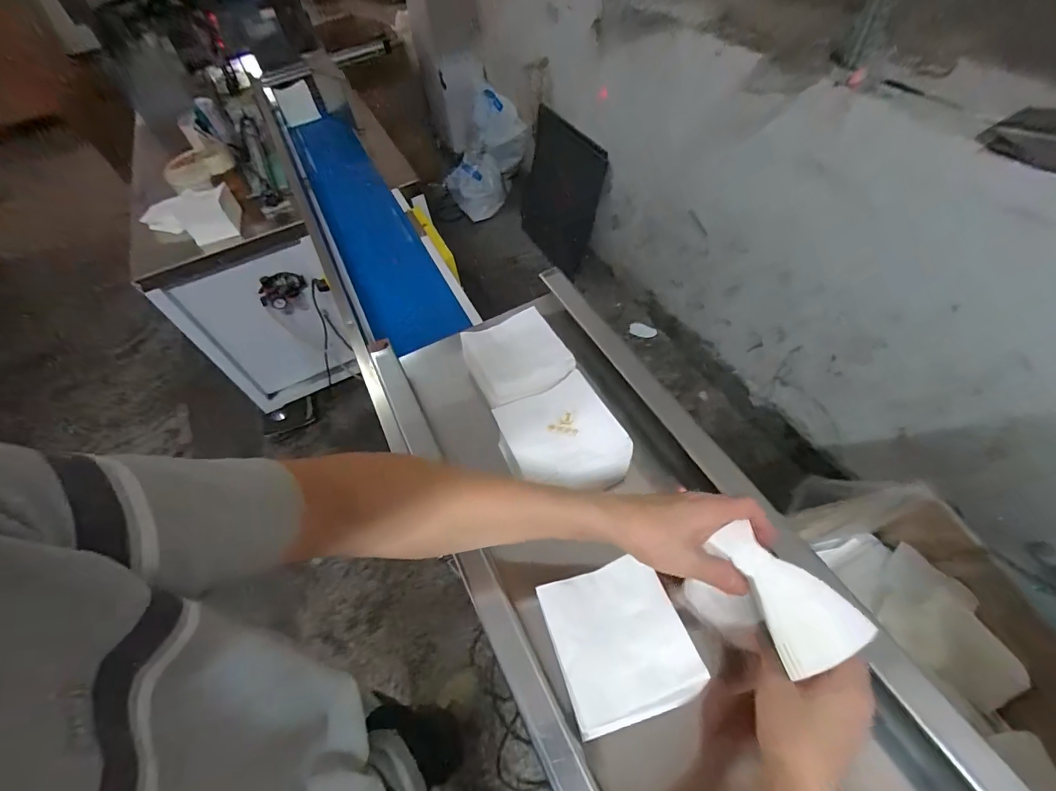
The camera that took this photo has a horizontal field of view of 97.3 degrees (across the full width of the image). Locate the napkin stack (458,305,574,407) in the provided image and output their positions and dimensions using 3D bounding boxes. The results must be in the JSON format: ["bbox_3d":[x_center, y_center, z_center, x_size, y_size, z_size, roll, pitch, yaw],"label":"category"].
[{"bbox_3d":[-0.016,-0.052,0.589,0.116,0.020,0.125,-21,54,-10],"label":"napkin stack"}]

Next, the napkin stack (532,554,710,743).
[{"bbox_3d":[0.079,0.222,0.419,0.110,0.054,0.119,-17,53,-7],"label":"napkin stack"}]

